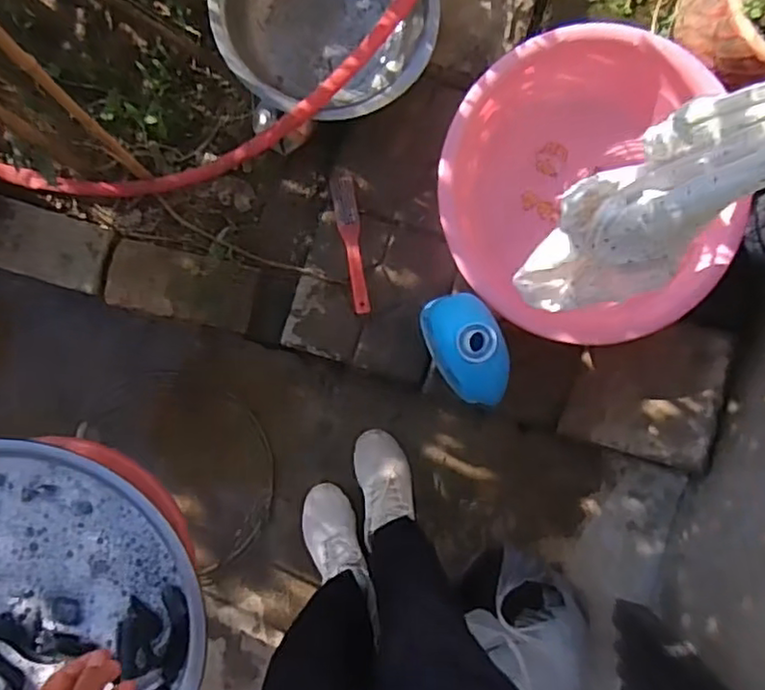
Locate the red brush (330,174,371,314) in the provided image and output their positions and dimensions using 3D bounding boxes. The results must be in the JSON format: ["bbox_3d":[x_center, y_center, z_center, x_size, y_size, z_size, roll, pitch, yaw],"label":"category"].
[{"bbox_3d":[-0.051,-0.171,1.080,0.039,0.025,0.235,-9,94,-3],"label":"red brush"}]

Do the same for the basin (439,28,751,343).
[{"bbox_3d":[0.296,-0.229,0.993,0.413,0.139,0.439,0,94,-3],"label":"basin"}]

